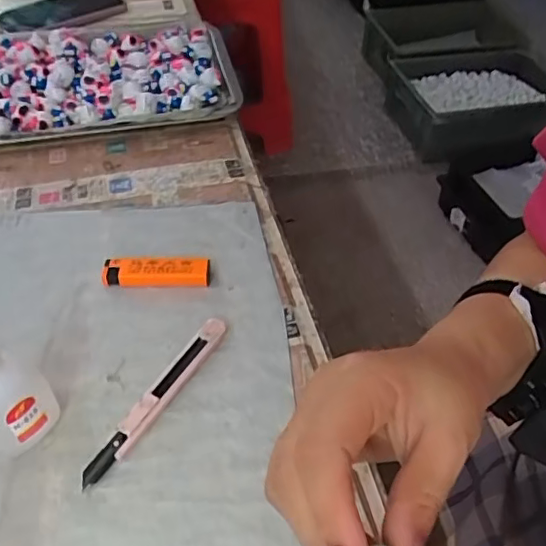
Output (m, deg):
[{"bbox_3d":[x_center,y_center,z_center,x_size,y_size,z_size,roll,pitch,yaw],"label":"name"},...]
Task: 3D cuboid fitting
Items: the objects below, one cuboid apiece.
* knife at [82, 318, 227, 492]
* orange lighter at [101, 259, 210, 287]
[{"bbox_3d":[-0.073,0.078,0.371,0.015,0.013,0.133,25,51,21],"label":"knife"},{"bbox_3d":[-0.090,0.000,0.446,0.080,0.014,0.020,0,46,-2],"label":"orange lighter"}]

